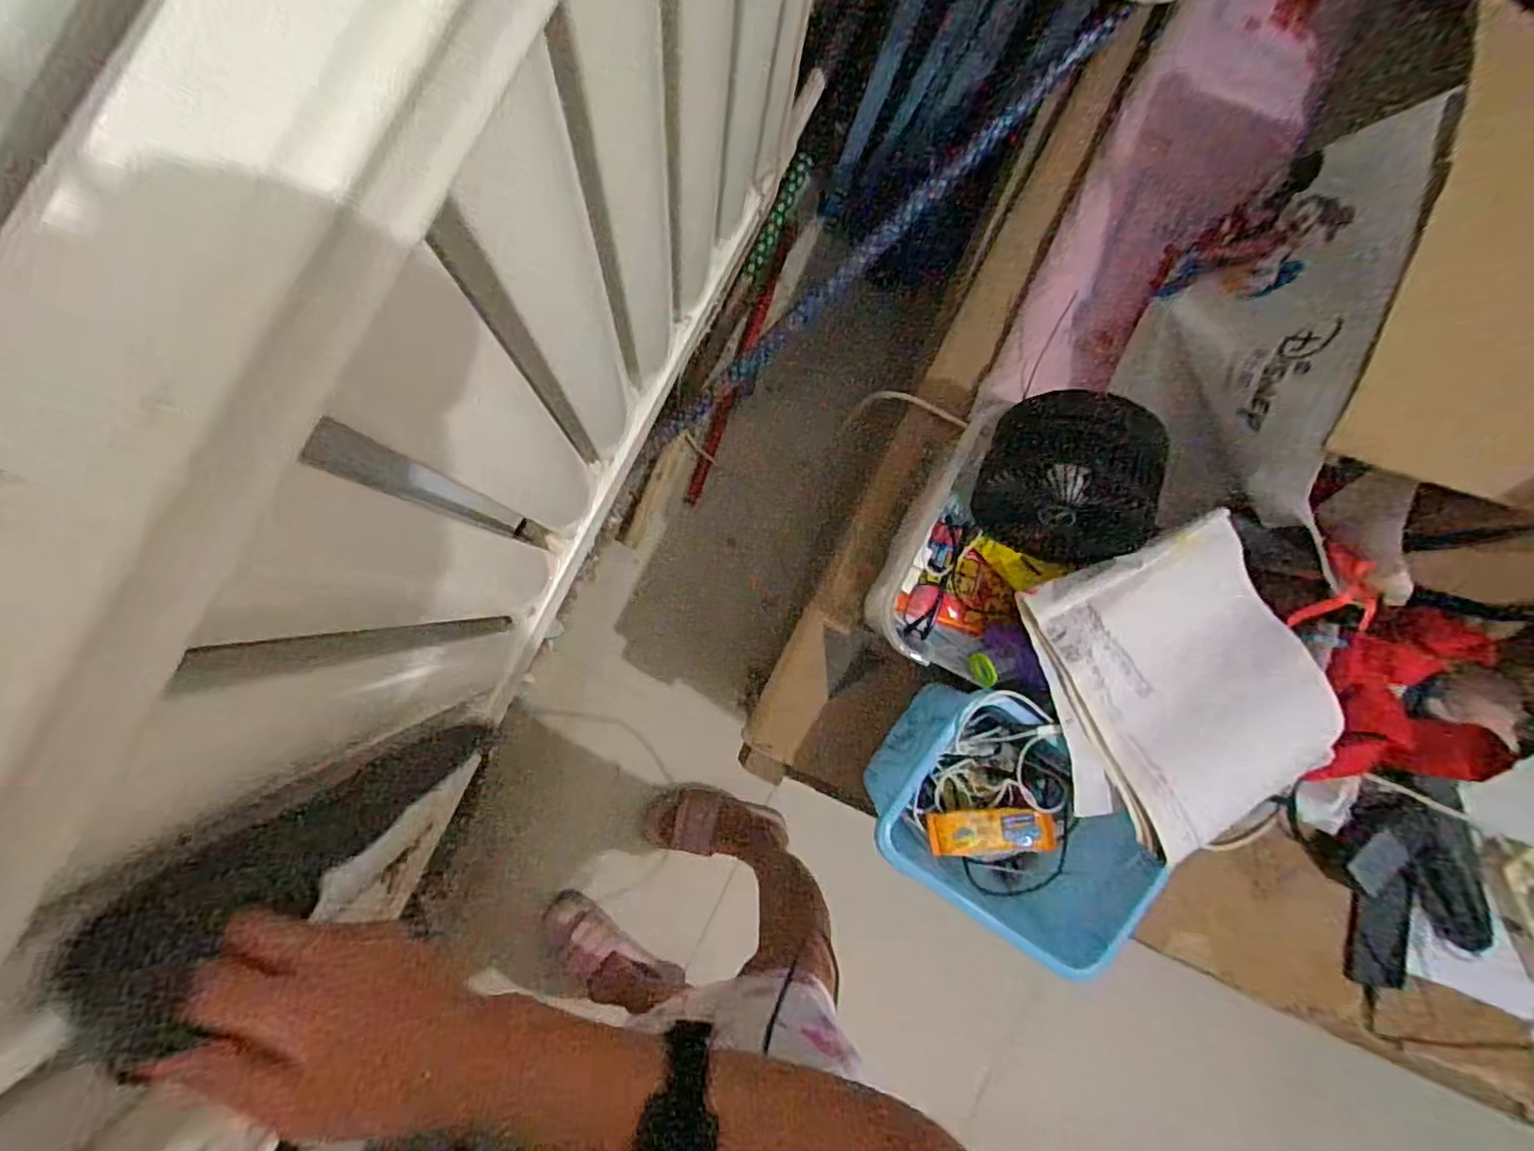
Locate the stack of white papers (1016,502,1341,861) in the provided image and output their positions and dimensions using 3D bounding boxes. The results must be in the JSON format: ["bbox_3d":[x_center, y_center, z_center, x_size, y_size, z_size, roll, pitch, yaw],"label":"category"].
[{"bbox_3d":[0.394,0.111,0.611,0.240,0.061,0.292,-17,92,-7],"label":"stack of white papers"}]

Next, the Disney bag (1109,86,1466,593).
[{"bbox_3d":[0.457,-0.208,0.598,0.136,0.192,0.347,6,89,-7],"label":"Disney bag"}]

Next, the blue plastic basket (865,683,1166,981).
[{"bbox_3d":[0.252,0.249,0.678,0.274,0.162,0.187,36,86,-6],"label":"blue plastic basket"}]

